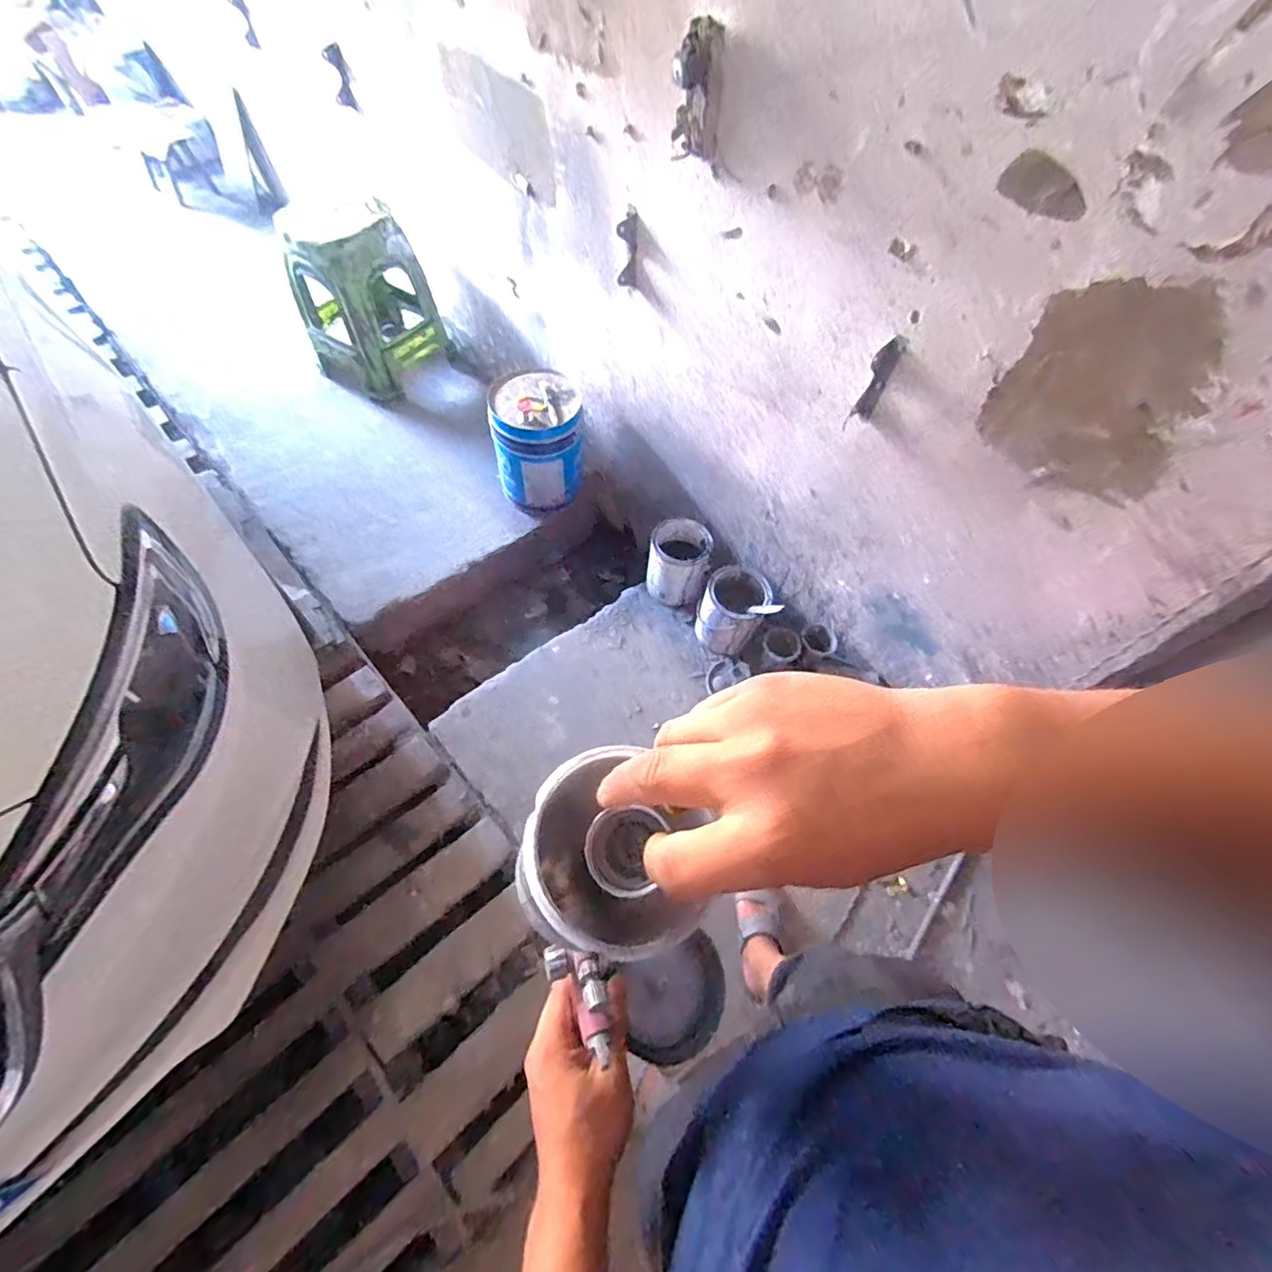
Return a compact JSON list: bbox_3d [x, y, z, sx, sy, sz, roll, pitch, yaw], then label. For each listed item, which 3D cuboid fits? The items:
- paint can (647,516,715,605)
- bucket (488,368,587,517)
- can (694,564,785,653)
[{"bbox_3d":[0.123,-0.211,1.619,0.165,0.190,0.173,2,59,-3],"label":"paint can"},{"bbox_3d":[-0.296,-0.584,1.723,0.271,0.367,0.245,-3,59,-7],"label":"bucket"},{"bbox_3d":[0.267,-0.078,1.512,0.181,0.211,0.177,23,60,9],"label":"can"}]

